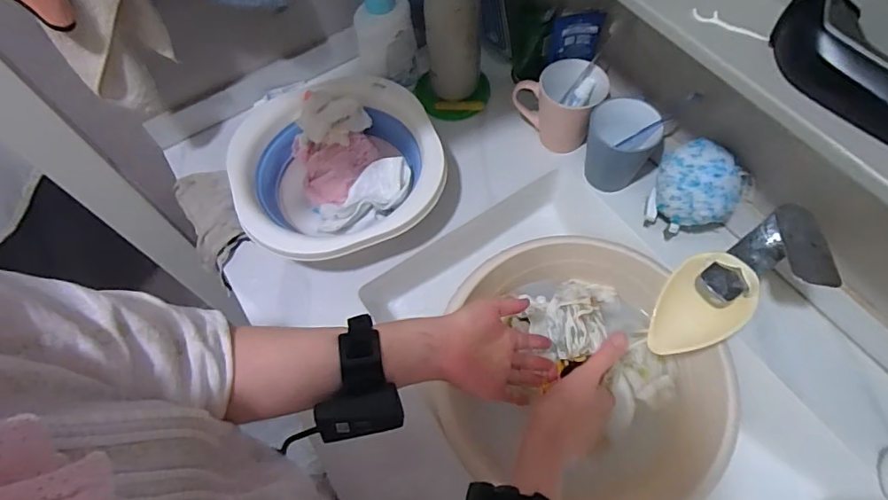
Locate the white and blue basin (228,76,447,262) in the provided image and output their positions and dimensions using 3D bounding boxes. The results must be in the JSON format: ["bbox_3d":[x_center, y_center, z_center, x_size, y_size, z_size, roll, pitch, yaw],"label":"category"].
[{"bbox_3d":[-0.138,-0.105,0.680,0.253,0.097,0.276,-1,62,2],"label":"white and blue basin"}]

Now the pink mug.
[{"bbox_3d":[0.168,-0.207,0.714,0.111,0.103,0.082,36,70,19],"label":"pink mug"}]

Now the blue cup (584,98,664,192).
[{"bbox_3d":[0.236,-0.136,0.668,0.095,0.100,0.076,30,68,17],"label":"blue cup"}]

